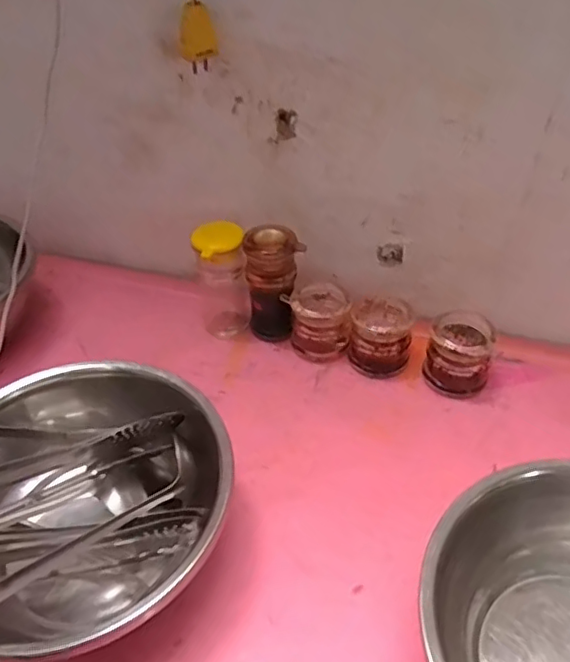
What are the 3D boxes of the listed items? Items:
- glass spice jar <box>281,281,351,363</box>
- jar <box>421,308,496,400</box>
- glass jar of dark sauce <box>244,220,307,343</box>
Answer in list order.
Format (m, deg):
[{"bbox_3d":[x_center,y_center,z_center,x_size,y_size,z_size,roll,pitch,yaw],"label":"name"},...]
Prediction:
[{"bbox_3d":[0.037,-0.011,0.693,0.068,0.074,0.070,-6,42,-5],"label":"glass spice jar"},{"bbox_3d":[0.190,0.024,0.648,0.065,0.071,0.065,-1,42,1],"label":"jar"},{"bbox_3d":[-0.013,-0.052,0.693,0.057,0.134,0.065,-13,44,-13],"label":"glass jar of dark sauce"}]

